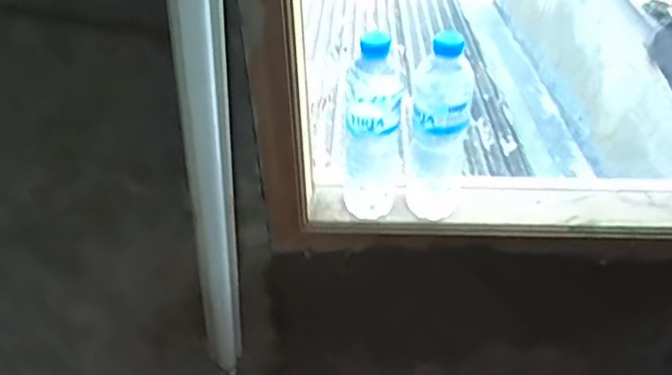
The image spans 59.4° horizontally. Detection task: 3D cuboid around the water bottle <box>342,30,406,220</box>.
[{"bbox_3d":[0.043,-0.072,0.665,0.072,0.256,0.075,2,44,6],"label":"water bottle"}]

